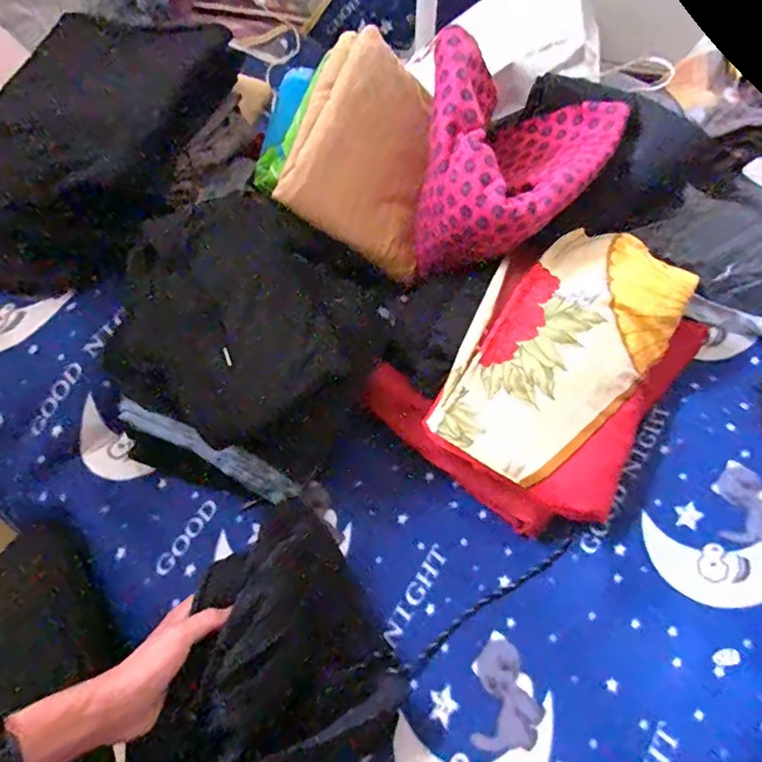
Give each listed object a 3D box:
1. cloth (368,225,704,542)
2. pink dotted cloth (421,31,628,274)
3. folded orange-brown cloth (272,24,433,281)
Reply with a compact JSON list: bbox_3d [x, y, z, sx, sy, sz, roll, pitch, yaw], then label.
[{"bbox_3d":[0.223,-0.019,0.675,0.264,0.135,0.427,33,62,21],"label":"cloth"},{"bbox_3d":[0.167,-0.308,0.690,0.225,0.171,0.281,27,60,18],"label":"pink dotted cloth"},{"bbox_3d":[-0.010,-0.304,0.745,0.057,0.217,0.253,17,82,55],"label":"folded orange-brown cloth"}]

